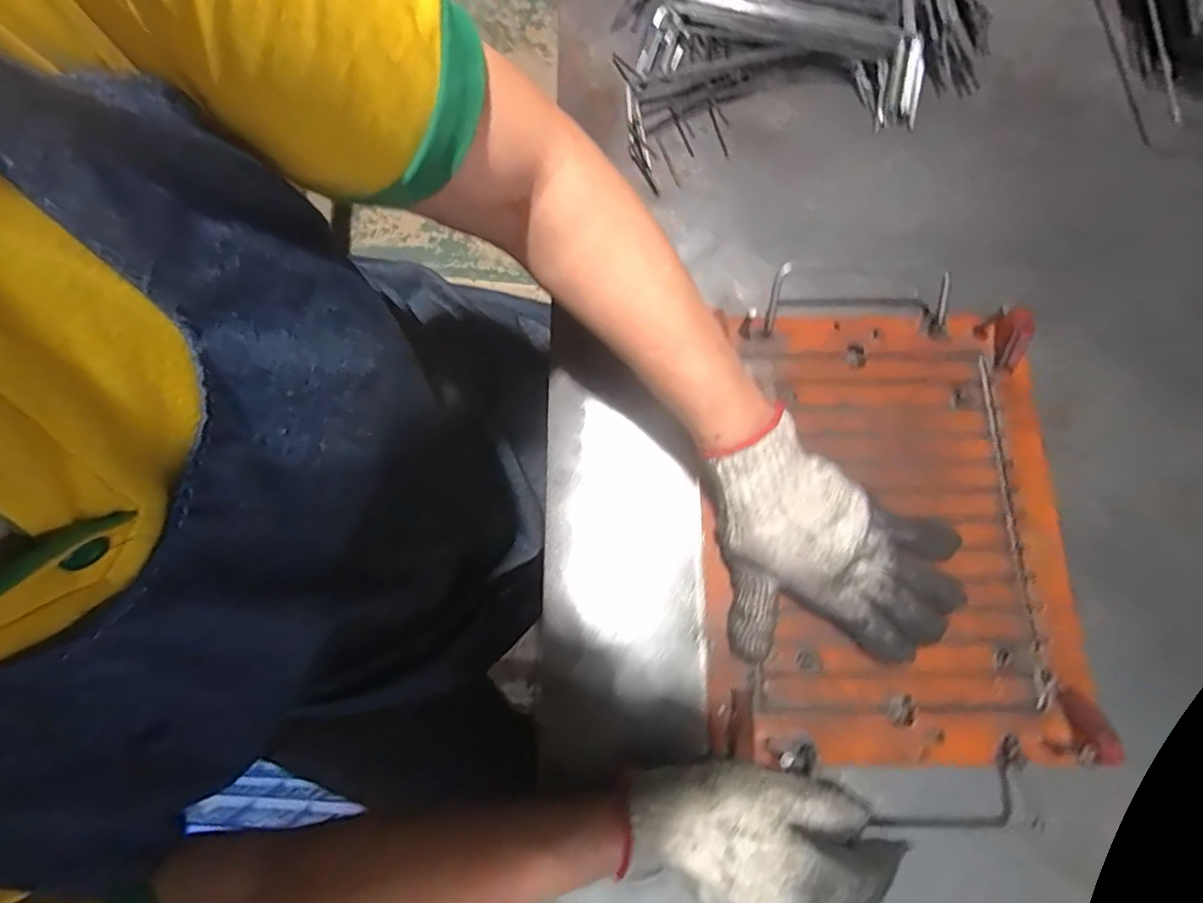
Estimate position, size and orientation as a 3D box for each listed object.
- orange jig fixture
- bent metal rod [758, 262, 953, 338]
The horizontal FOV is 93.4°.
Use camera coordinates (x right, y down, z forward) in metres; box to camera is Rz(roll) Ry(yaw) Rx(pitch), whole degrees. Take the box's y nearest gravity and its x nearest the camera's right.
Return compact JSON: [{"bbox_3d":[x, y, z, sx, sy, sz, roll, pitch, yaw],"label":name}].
[{"bbox_3d":[0.193,0.045,0.391,0.240,0.026,0.305,3,77,1],"label":"orange jig fixture"},{"bbox_3d":[0.192,-0.109,0.421,0.136,0.035,0.039,3,76,-2],"label":"bent metal rod"}]

